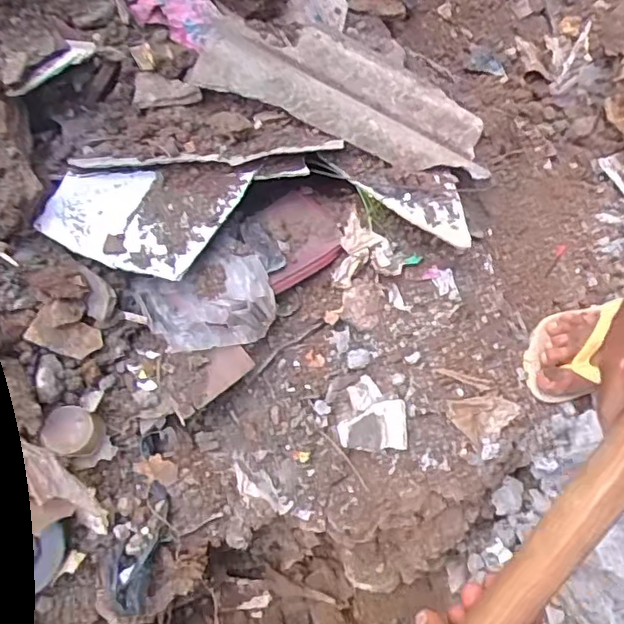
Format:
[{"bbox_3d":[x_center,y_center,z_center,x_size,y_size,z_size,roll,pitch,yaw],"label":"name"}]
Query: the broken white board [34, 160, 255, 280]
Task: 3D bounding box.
[{"bbox_3d":[-0.164,-0.099,0.593,0.176,0.014,0.120,12,76,0],"label":"broken white board"}]

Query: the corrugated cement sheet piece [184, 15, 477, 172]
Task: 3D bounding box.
[{"bbox_3d":[0.039,-0.226,0.643,0.310,0.029,0.107,20,67,-17],"label":"corrugated cement sheet piece"}]

